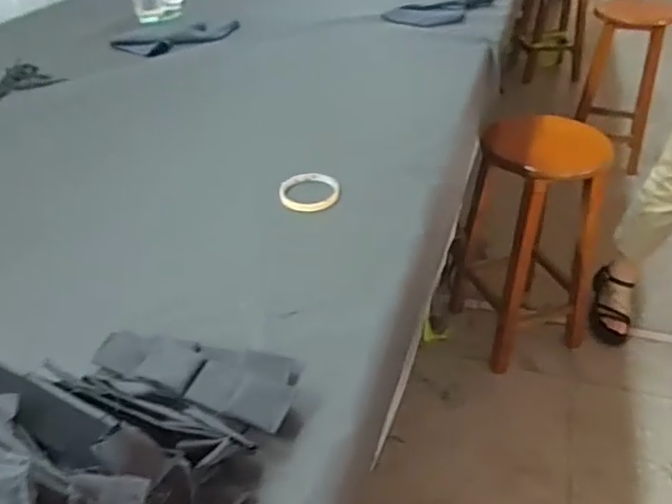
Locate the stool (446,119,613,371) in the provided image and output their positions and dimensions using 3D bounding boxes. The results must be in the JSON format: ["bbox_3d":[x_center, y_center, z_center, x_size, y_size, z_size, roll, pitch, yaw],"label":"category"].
[{"bbox_3d":[0.525,-0.031,1.603,0.289,0.588,0.321,-10,38,-11],"label":"stool"}]

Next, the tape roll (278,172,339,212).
[{"bbox_3d":[-0.037,-0.088,0.876,0.082,0.019,0.083,7,38,12],"label":"tape roll"}]

